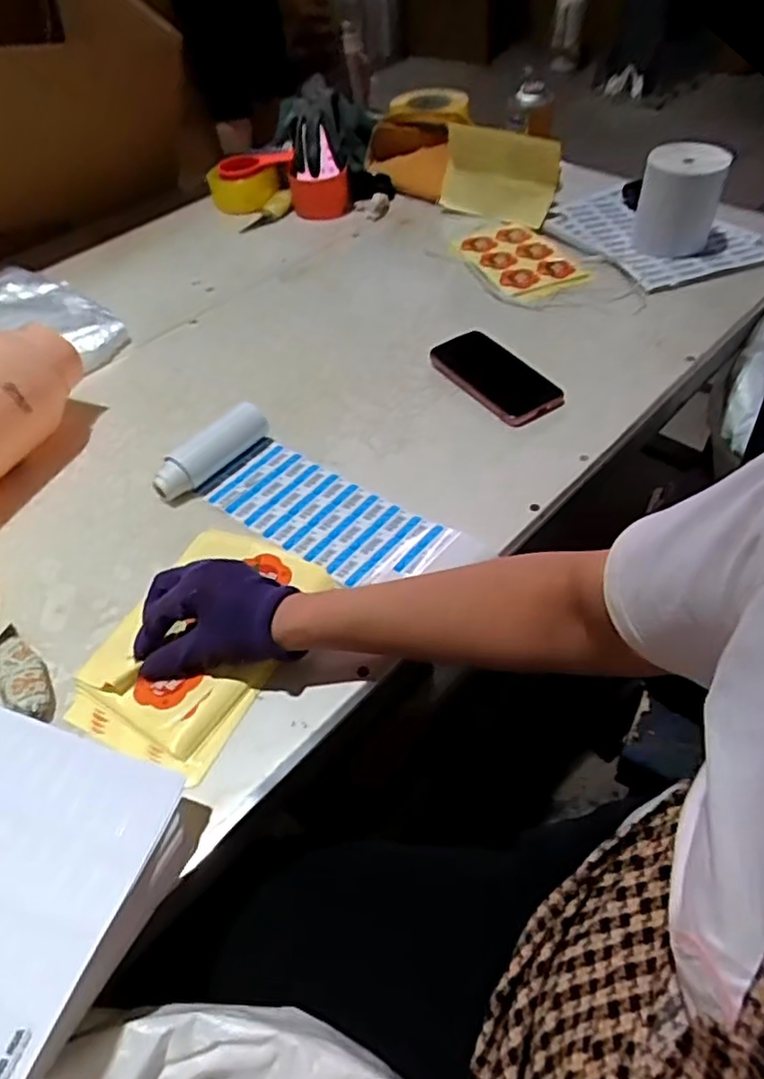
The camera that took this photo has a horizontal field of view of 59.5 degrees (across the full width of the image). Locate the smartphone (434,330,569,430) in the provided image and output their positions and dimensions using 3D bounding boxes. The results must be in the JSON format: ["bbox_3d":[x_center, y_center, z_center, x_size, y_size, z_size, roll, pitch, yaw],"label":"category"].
[{"bbox_3d":[0.131,-0.196,0.791,0.083,0.016,0.173,-32,57,-14],"label":"smartphone"}]

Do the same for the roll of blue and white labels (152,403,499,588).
[{"bbox_3d":[-0.068,-0.042,0.661,0.305,0.046,0.131,22,54,22],"label":"roll of blue and white labels"}]

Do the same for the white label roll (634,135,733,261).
[{"bbox_3d":[0.406,-0.462,0.915,0.103,0.133,0.093,15,51,17],"label":"white label roll"}]

